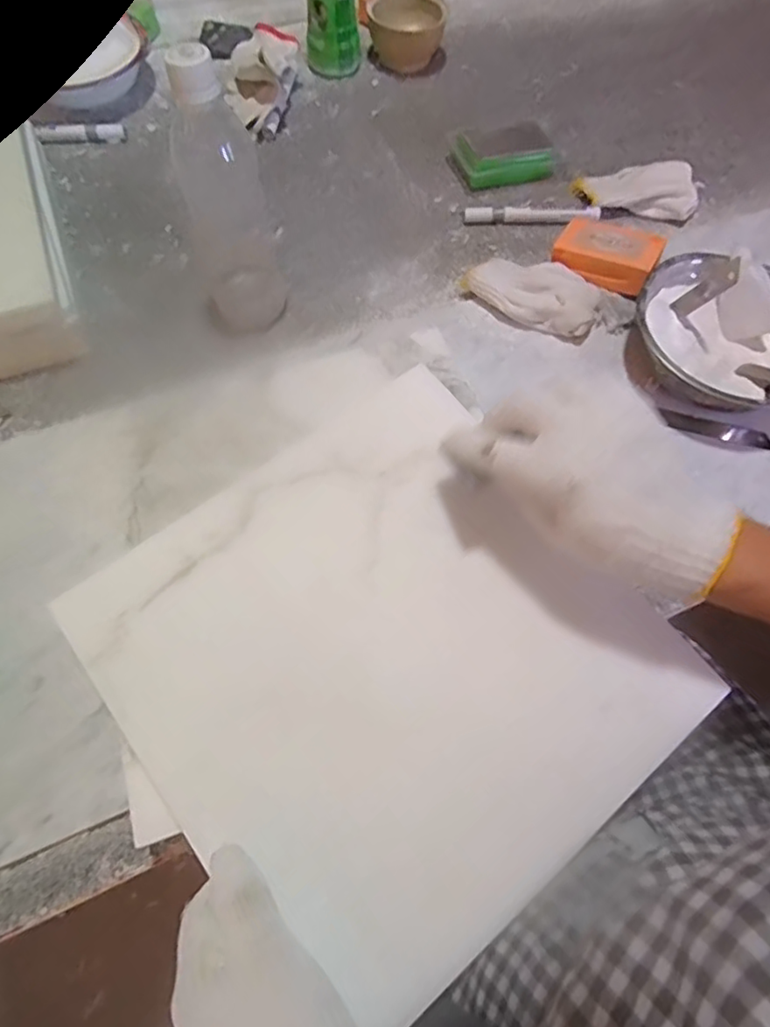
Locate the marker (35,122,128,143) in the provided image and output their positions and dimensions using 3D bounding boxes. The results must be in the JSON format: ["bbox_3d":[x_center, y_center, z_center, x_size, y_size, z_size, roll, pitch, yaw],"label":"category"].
[{"bbox_3d":[-0.341,-0.430,0.648,0.096,0.017,0.021,0,65,0],"label":"marker"}]

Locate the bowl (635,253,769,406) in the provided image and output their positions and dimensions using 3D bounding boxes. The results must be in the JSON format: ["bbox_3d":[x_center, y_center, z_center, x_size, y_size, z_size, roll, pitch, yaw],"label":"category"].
[{"bbox_3d":[0.294,-0.147,0.496,0.160,0.050,0.160,22,66,10],"label":"bowl"}]

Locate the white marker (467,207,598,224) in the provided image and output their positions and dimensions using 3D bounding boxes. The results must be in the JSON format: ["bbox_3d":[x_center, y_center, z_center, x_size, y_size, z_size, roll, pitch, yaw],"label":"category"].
[{"bbox_3d":[0.155,-0.314,0.605,0.139,0.019,0.017,2,65,1],"label":"white marker"}]

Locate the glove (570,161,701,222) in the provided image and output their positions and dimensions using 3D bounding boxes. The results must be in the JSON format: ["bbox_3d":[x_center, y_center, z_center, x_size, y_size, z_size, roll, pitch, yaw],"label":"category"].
[{"bbox_3d":[0.270,-0.350,0.612,0.130,0.024,0.062,11,65,4],"label":"glove"}]

